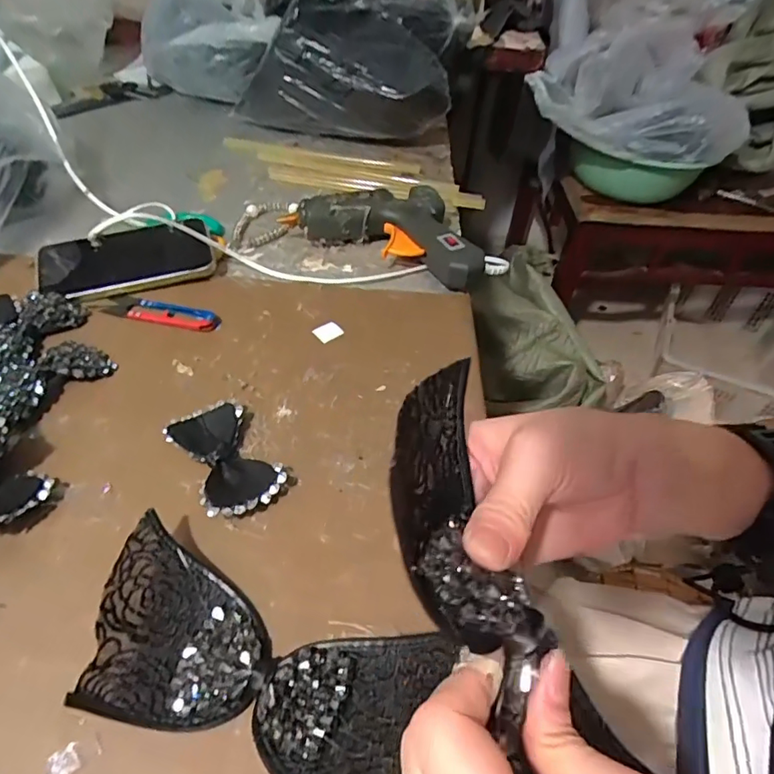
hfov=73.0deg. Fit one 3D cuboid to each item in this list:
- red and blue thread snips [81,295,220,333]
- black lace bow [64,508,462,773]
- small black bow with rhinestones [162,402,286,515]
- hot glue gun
[{"bbox_3d":[-0.211,-0.070,0.472,0.121,0.007,0.027,12,48,6],"label":"red and blue thread snips"},{"bbox_3d":[-0.071,0.143,0.273,0.184,0.035,0.093,20,49,12],"label":"black lace bow"},{"bbox_3d":[-0.113,0.049,0.365,0.054,0.018,0.092,-26,55,-26],"label":"small black bow with rhinestones"},{"bbox_3d":[0.022,-0.170,0.559,0.226,0.047,0.125,23,49,15],"label":"hot glue gun"}]

